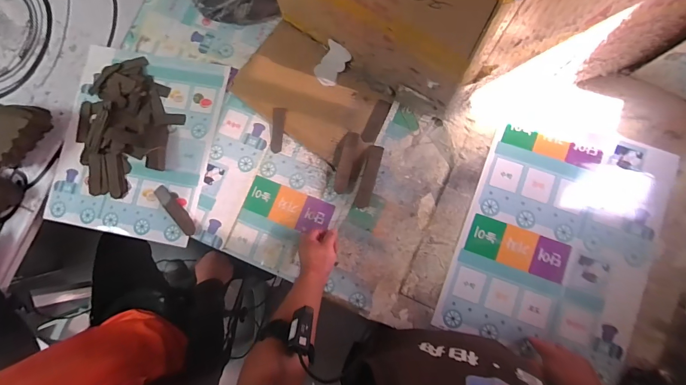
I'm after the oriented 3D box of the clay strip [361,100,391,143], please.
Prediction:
[{"bbox_3d":[0.076,-0.165,0.780,0.035,0.005,0.102,25,86,7],"label":"clay strip"}]

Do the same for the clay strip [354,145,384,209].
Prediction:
[{"bbox_3d":[0.060,-0.035,0.752,0.034,0.009,0.140,13,85,6],"label":"clay strip"}]

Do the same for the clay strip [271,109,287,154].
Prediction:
[{"bbox_3d":[-0.153,-0.147,0.798,0.030,0.004,0.105,4,89,6],"label":"clay strip"}]

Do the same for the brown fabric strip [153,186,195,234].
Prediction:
[{"bbox_3d":[-0.392,0.040,0.789,0.032,0.009,0.139,-42,82,-1],"label":"brown fabric strip"}]

